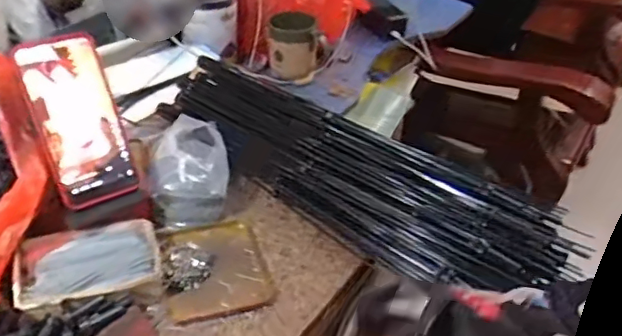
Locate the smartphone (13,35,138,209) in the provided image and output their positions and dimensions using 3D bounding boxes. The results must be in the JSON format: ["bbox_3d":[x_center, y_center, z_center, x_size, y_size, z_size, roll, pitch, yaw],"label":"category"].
[{"bbox_3d":[-0.229,-0.047,0.568,0.079,0.161,0.012,-22,11,-31],"label":"smartphone"}]

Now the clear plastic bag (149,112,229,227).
[{"bbox_3d":[-0.135,-0.003,0.659,0.077,0.077,0.126,3,39,-5],"label":"clear plastic bag"}]

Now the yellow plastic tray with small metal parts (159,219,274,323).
[{"bbox_3d":[-0.101,0.099,0.593,0.103,0.016,0.121,-8,41,-17],"label":"yellow plastic tray with small metal parts"}]

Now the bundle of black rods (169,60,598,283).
[{"bbox_3d":[0.042,-0.005,0.705,0.535,0.038,0.180,29,44,25],"label":"bundle of black rods"}]

